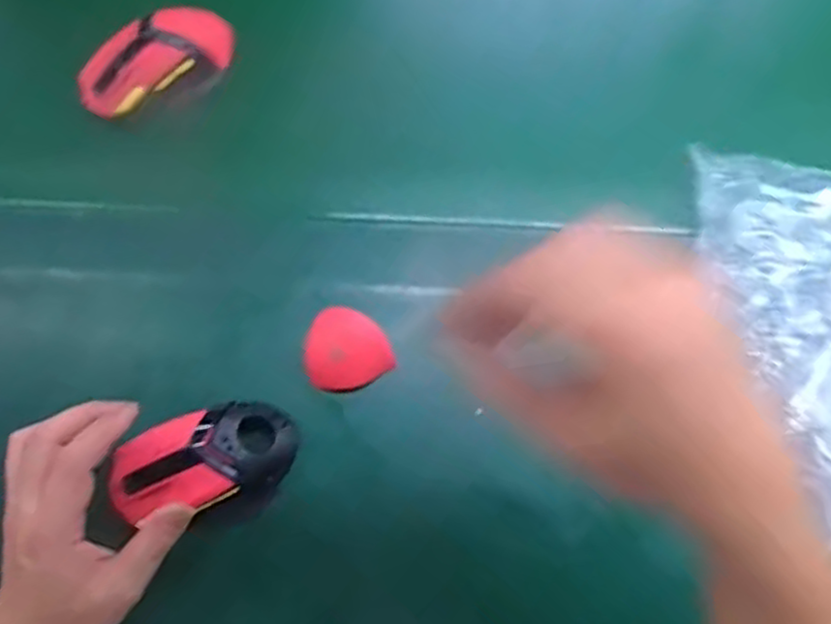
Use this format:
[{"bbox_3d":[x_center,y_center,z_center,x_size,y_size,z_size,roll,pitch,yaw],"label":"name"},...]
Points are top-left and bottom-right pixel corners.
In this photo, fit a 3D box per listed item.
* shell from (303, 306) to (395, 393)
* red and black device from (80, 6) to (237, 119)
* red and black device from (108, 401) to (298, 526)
[{"bbox_3d":[-0.050,0.026,0.521,0.056,0.025,0.055,0,74,-1],"label":"shell"},{"bbox_3d":[-0.200,-0.192,0.588,0.125,0.039,0.061,-28,77,-9],"label":"red and black device"},{"bbox_3d":[-0.139,0.098,0.496,0.119,0.035,0.063,-14,75,-8],"label":"red and black device"}]

